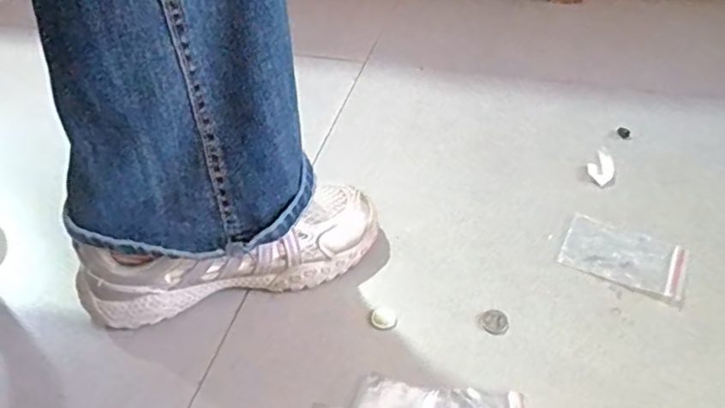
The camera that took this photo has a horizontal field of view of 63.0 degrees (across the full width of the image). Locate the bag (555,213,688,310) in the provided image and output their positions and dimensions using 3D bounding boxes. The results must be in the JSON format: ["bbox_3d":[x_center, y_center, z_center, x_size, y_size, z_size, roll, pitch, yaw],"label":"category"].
[{"bbox_3d":[0.216,0.045,0.490,0.095,0.006,0.059,19,50,26],"label":"bag"}]

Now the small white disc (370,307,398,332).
[{"bbox_3d":[0.017,0.090,0.466,0.021,0.004,0.020,-3,46,3],"label":"small white disc"}]

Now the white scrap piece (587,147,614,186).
[{"bbox_3d":[0.218,-0.035,0.545,0.020,0.010,0.041,0,47,6],"label":"white scrap piece"}]

